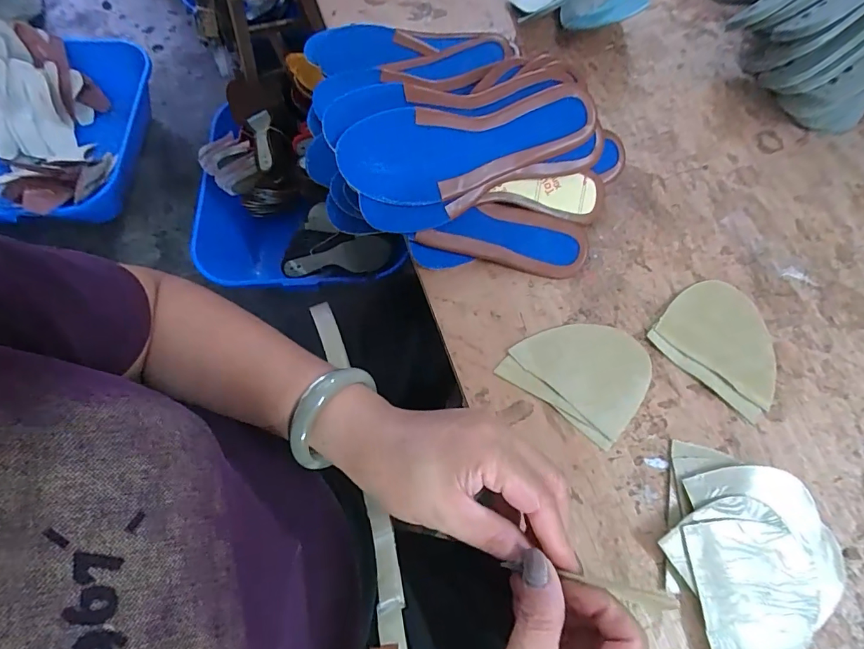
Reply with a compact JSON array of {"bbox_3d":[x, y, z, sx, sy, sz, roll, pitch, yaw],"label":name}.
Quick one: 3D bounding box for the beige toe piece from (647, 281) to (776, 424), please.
[{"bbox_3d":[0.249,0.012,0.379,0.103,0.009,0.094,41,73,15],"label":"beige toe piece"}]

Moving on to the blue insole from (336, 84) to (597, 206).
[{"bbox_3d":[0.034,-0.145,0.368,0.211,0.012,0.070,-13,101,-10],"label":"blue insole"}]

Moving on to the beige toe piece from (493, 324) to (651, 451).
[{"bbox_3d":[0.123,0.033,0.368,0.103,0.013,0.091,34,71,13],"label":"beige toe piece"}]

